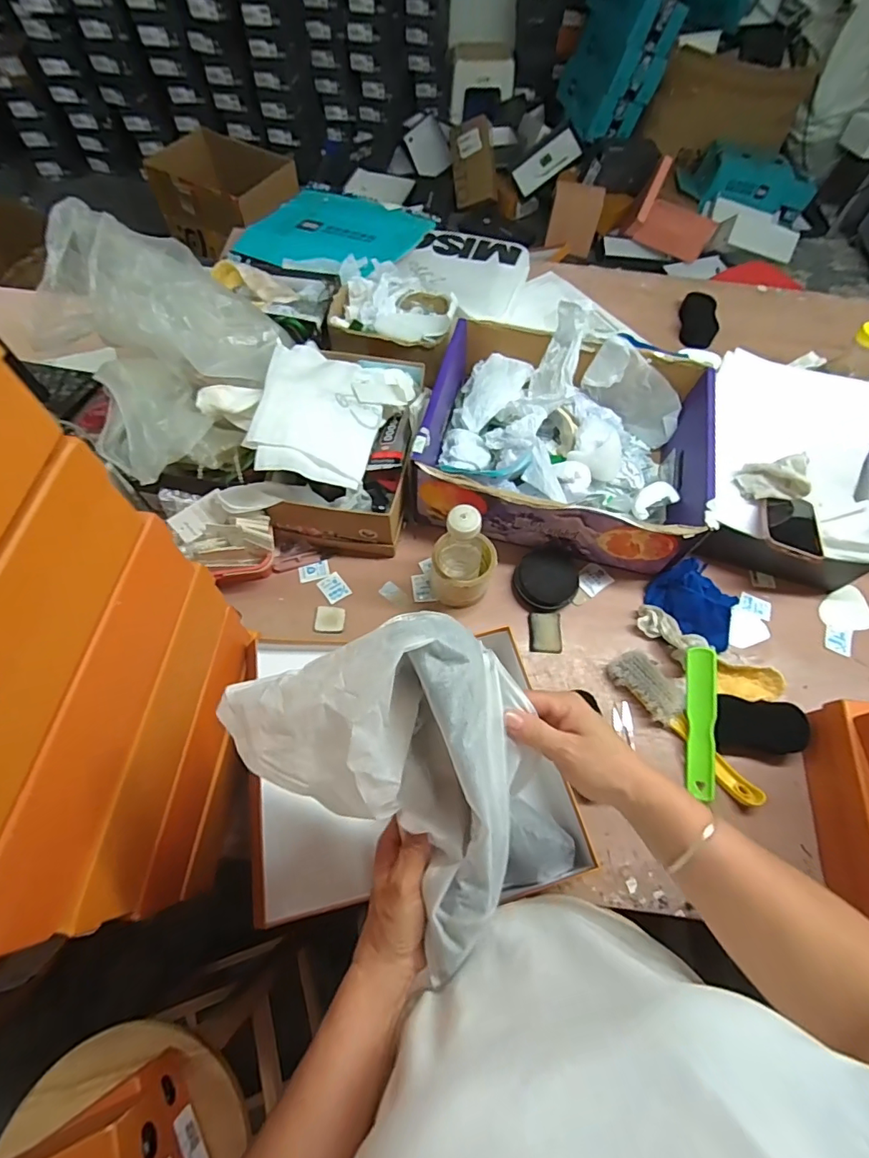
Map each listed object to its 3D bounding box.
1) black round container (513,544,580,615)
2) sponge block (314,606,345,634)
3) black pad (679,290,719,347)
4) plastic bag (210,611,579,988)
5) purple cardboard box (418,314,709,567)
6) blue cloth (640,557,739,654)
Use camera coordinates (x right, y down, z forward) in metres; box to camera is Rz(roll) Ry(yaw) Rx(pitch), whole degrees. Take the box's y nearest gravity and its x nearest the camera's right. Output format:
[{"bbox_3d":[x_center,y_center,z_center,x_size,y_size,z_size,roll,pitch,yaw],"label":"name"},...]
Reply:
[{"bbox_3d":[0.165,0.001,0.753,0.095,0.035,0.089,1,65,-2],"label":"black round container"},{"bbox_3d":[-0.150,0.059,0.732,0.043,0.010,0.040,6,65,1],"label":"sponge block"},{"bbox_3d":[0.533,-0.522,1.025,0.067,0.039,0.132,4,65,0],"label":"black pad"},{"bbox_3d":[0.000,0.134,0.345,0.178,0.133,0.211,-31,70,-15],"label":"plastic bag"},{"bbox_3d":[0.194,-0.210,0.789,0.390,0.151,0.329,13,65,4],"label":"purple cardboard box"},{"bbox_3d":[0.390,0.035,0.737,0.115,0.048,0.133,-29,69,-15],"label":"blue cloth"}]

